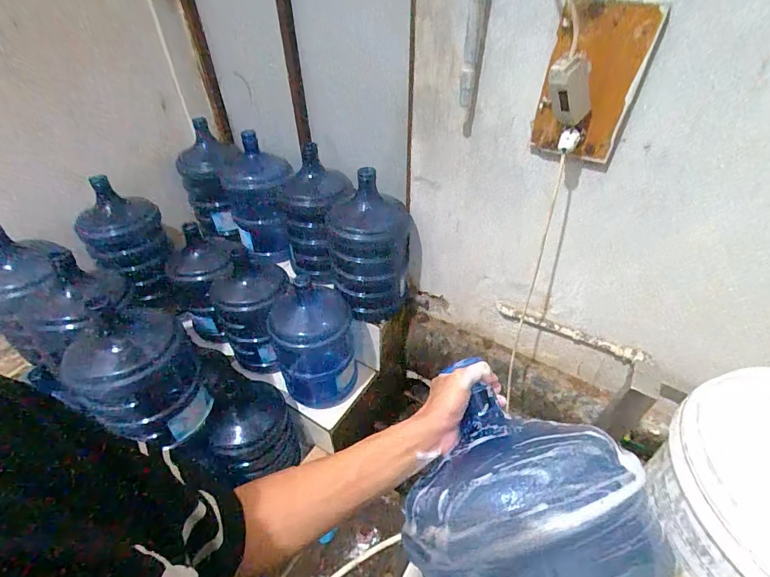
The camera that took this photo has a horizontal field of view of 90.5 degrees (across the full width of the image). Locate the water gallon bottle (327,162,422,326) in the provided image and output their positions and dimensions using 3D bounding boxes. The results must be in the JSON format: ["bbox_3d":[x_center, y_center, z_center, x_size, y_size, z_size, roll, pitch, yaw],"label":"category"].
[{"bbox_3d":[-0.028,-0.135,1.312,0.299,0.471,0.256,3,41,3],"label":"water gallon bottle"}]

